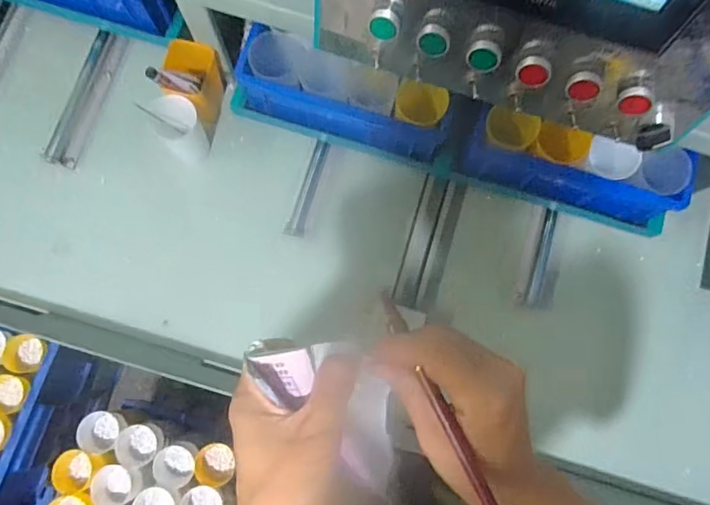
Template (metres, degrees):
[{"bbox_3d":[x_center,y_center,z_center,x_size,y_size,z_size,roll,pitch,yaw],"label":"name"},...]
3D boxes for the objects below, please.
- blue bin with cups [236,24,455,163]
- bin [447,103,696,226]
[{"bbox_3d":[-0.011,-0.203,0.660,0.282,0.106,0.086,16,80,1],"label":"blue bin with cups"},{"bbox_3d":[0.274,-0.105,0.629,0.273,0.103,0.066,14,80,0],"label":"bin"}]

